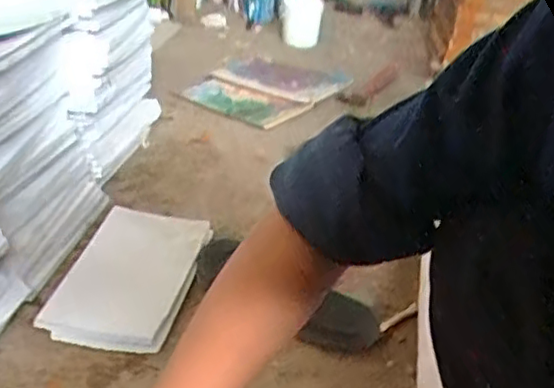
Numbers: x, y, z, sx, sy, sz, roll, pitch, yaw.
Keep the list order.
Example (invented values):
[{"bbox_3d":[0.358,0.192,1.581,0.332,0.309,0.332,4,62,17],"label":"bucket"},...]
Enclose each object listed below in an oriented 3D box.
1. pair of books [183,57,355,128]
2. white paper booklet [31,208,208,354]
[{"bbox_3d":[-0.033,-0.274,1.639,0.301,0.025,0.430,19,32,23],"label":"pair of books"},{"bbox_3d":[-0.198,0.104,0.912,0.160,0.030,0.281,12,29,0],"label":"white paper booklet"}]

